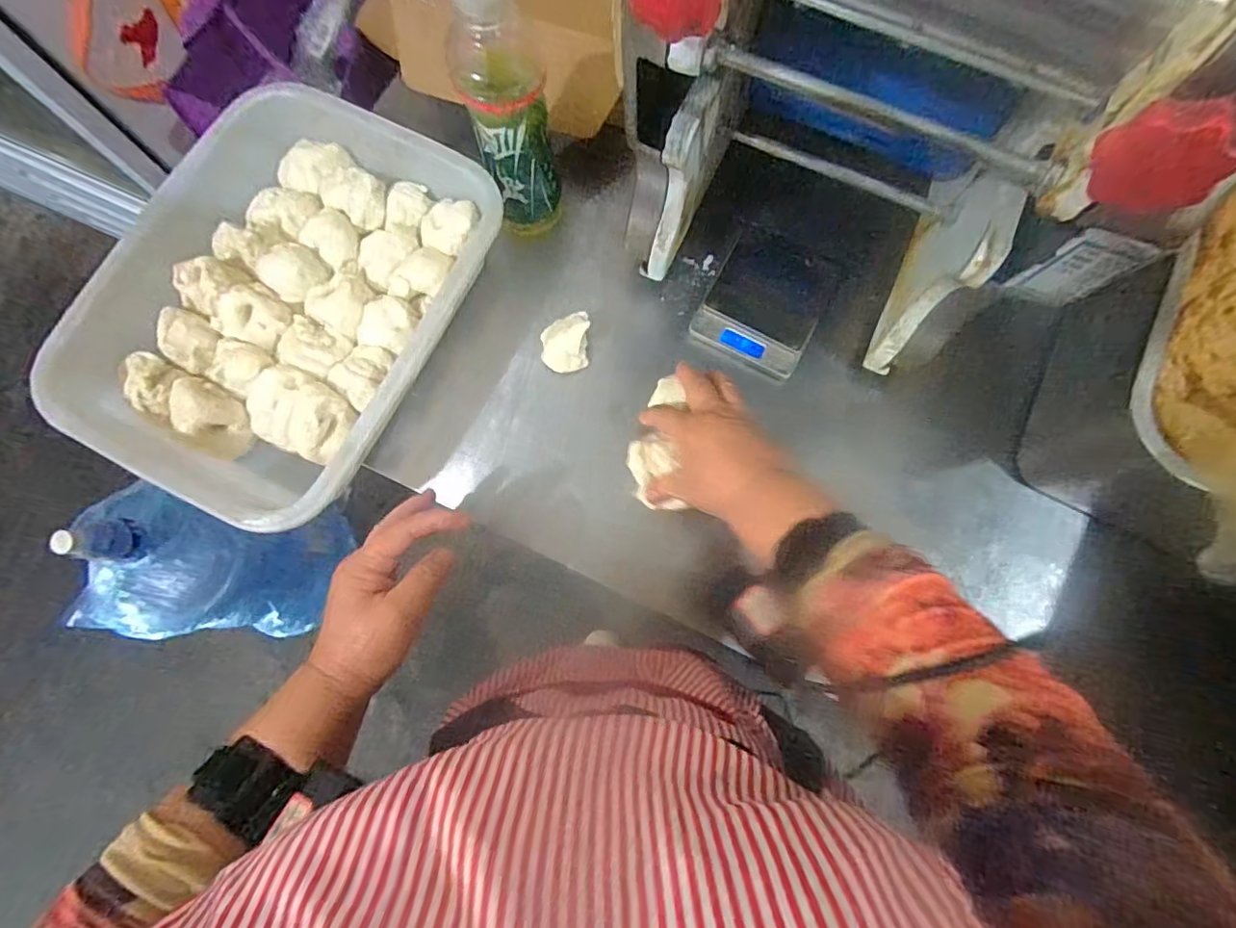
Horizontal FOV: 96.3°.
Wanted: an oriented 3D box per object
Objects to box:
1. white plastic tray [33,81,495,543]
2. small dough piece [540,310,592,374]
[{"bbox_3d":[-0.285,-0.133,0.487,0.271,0.081,0.356,25,78,5],"label":"white plastic tray"},{"bbox_3d":[-0.047,-0.110,0.512,0.045,0.030,0.047,0,77,-1],"label":"small dough piece"}]

